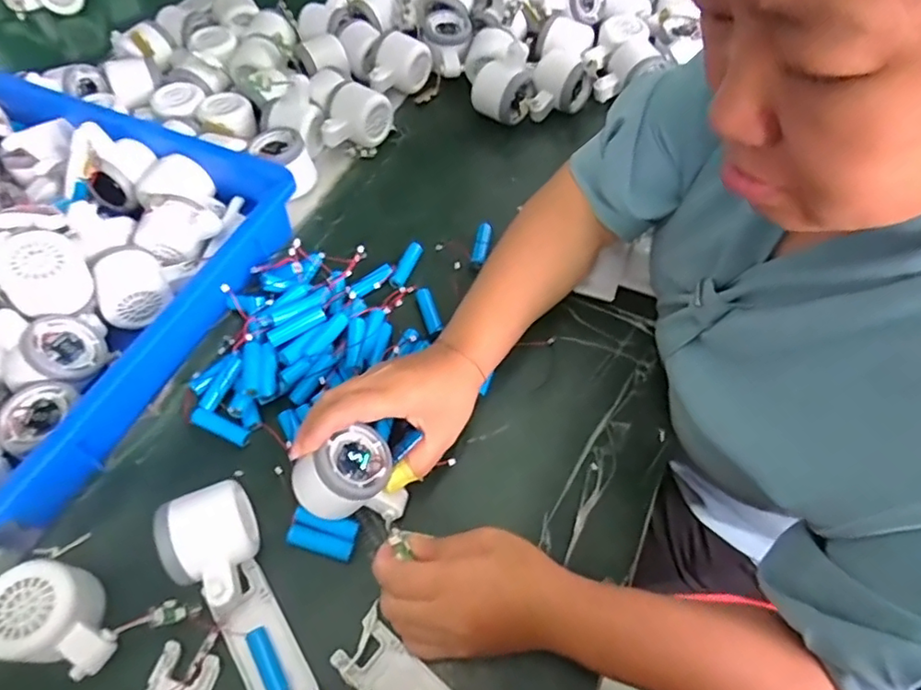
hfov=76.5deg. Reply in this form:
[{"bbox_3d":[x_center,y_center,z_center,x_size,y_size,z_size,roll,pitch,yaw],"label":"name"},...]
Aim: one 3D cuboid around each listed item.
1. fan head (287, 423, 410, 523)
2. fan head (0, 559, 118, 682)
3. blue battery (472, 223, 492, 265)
[{"bbox_3d":[-0.078,0.097,0.427,0.082,0.056,0.053,19,46,-29],"label":"fan head"},{"bbox_3d":[-0.259,0.177,0.380,0.079,0.048,0.055,15,59,9],"label":"fan head"},{"bbox_3d":[0.022,-0.099,0.571,0.016,0.015,0.057,10,59,6],"label":"blue battery"}]

